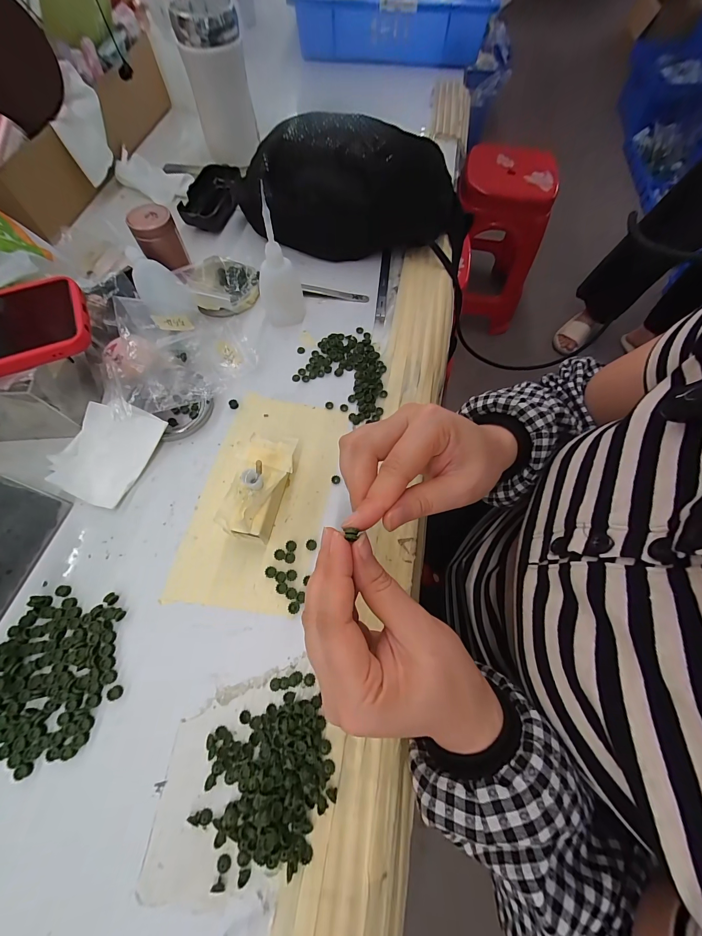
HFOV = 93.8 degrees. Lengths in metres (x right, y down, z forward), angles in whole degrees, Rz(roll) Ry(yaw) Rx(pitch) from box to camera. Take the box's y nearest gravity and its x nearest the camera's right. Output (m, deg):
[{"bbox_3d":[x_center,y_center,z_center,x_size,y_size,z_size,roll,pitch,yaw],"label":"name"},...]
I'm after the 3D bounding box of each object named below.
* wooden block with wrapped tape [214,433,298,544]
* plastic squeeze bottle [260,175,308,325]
[{"bbox_3d":[-0.076,0.017,0.273,0.045,0.044,0.086,15,68,4],"label":"wooden block with wrapped tape"},{"bbox_3d":[-0.074,-0.208,0.330,0.048,0.108,0.052,-14,69,-8],"label":"plastic squeeze bottle"}]

